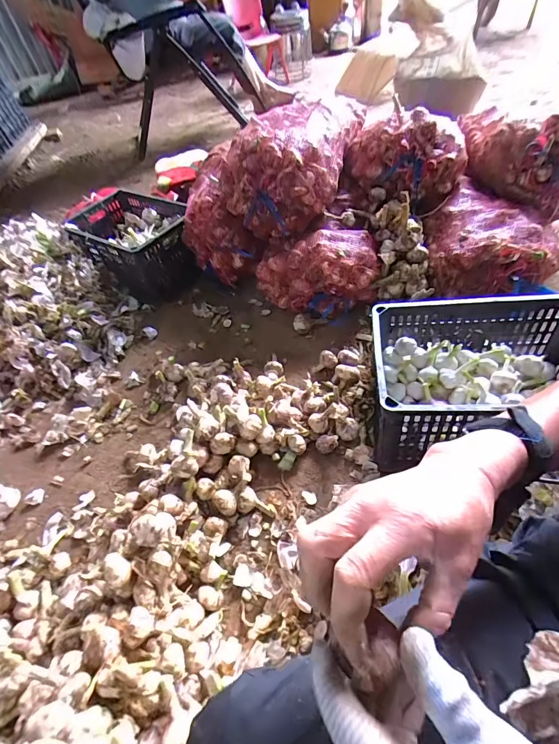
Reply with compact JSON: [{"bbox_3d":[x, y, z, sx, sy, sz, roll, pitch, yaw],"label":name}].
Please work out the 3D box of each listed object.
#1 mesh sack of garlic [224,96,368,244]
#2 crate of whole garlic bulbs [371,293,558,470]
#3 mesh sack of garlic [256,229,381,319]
[{"bbox_3d":[0.036,-0.639,1.122,0.301,0.256,0.445,13,54,18],"label":"mesh sack of garlic"},{"bbox_3d":[0.423,0.015,0.768,0.445,0.204,0.300,0,51,7],"label":"crate of whole garlic bulbs"},{"bbox_3d":[0.110,-0.280,1.078,0.331,0.204,0.152,-9,52,-2],"label":"mesh sack of garlic"}]

